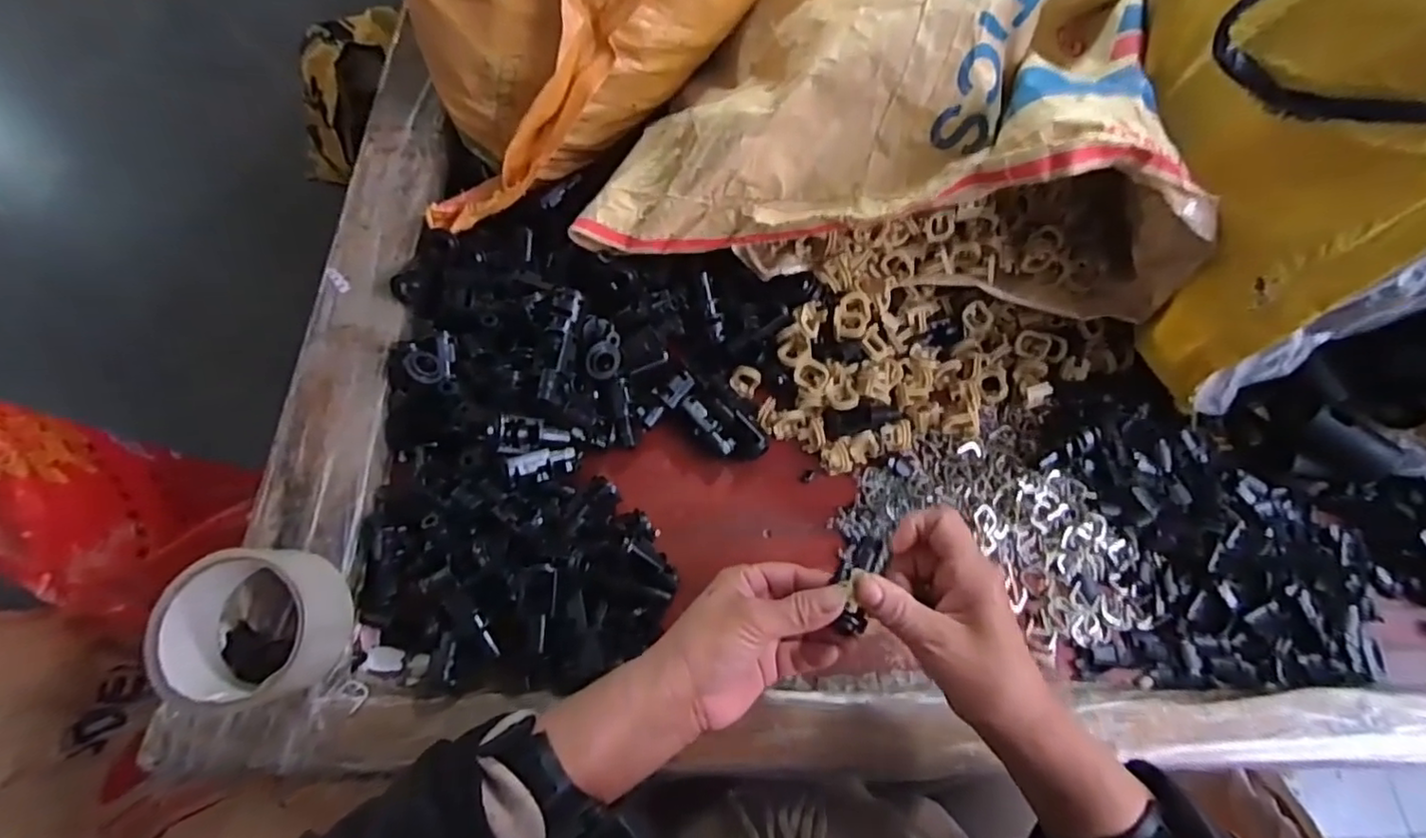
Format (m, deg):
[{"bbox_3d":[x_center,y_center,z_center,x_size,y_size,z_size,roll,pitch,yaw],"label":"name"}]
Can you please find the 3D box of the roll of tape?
[{"bbox_3d":[-0.269,0.119,0.375,0.081,0.064,0.088,0,68,-1],"label":"roll of tape"}]

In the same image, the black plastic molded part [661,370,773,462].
[{"bbox_3d":[0.003,0.000,0.475,0.081,0.021,0.034,40,72,14],"label":"black plastic molded part"}]

